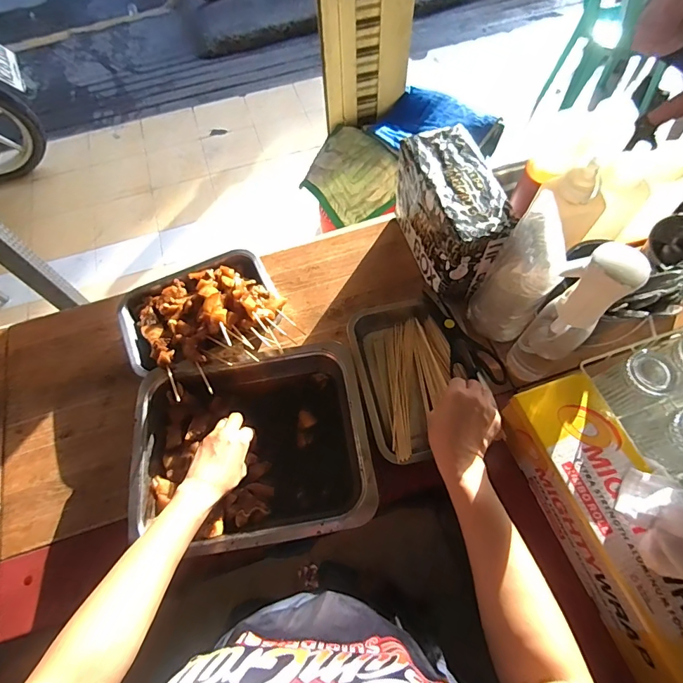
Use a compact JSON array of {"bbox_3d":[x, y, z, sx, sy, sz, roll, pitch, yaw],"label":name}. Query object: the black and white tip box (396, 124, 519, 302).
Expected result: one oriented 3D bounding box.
[{"bbox_3d":[0.183,-0.213,0.694,0.111,0.154,0.244,-13,64,-4],"label":"black and white tip box"}]

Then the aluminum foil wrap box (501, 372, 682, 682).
[{"bbox_3d":[0.335,0.225,0.510,0.104,0.107,0.353,-18,65,-6],"label":"aluminum foil wrap box"}]

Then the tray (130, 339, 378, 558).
[{"bbox_3d":[-0.129,0.161,0.626,0.335,0.078,0.267,-11,64,-3],"label":"tray"}]

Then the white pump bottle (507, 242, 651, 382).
[{"bbox_3d":[0.300,-0.027,0.549,0.063,0.283,0.072,-40,69,-16],"label":"white pump bottle"}]

